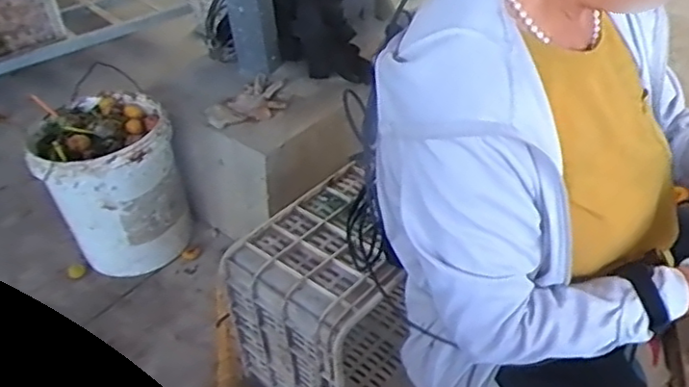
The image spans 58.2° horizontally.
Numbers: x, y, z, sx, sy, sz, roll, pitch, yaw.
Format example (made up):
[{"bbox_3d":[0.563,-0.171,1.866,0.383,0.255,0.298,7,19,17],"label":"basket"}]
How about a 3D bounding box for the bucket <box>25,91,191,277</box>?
[{"bbox_3d":[-0.526,-0.016,1.460,0.277,0.340,0.277,-4,37,3],"label":"bucket"}]

